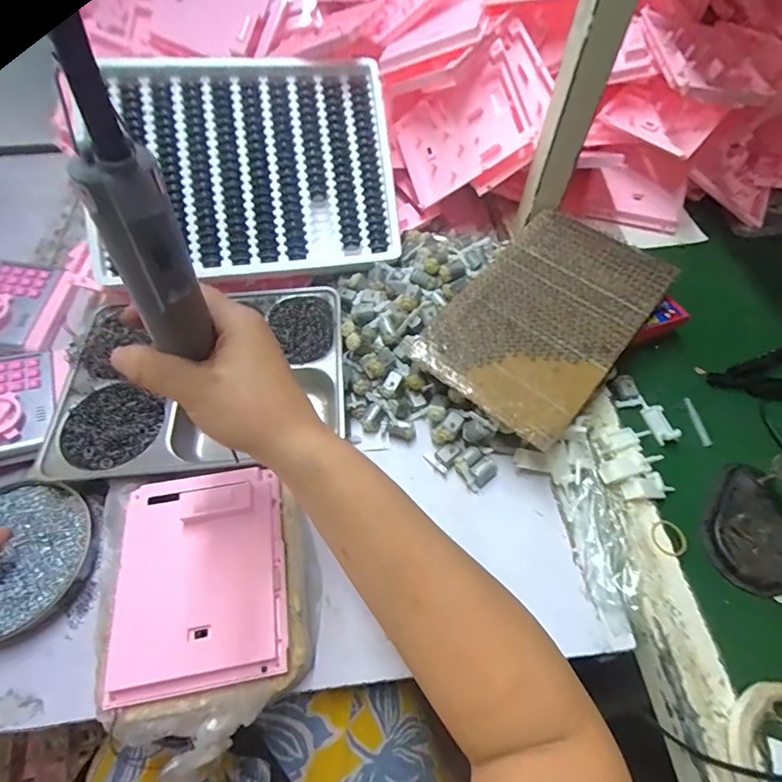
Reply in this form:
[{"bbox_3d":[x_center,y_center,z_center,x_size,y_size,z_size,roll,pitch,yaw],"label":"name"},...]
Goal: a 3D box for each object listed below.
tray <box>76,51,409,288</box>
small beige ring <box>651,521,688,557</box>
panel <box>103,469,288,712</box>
[{"bbox_3d":[-0.177,-0.260,0.519,0.351,0.030,0.261,-9,89,-7],"label":"tray"},{"bbox_3d":[0.247,0.131,0.397,0.028,0.004,0.031,0,60,0],"label":"small beige ring"},{"bbox_3d":[-0.153,0.142,0.349,0.127,0.022,0.156,-9,60,-5],"label":"panel"}]

